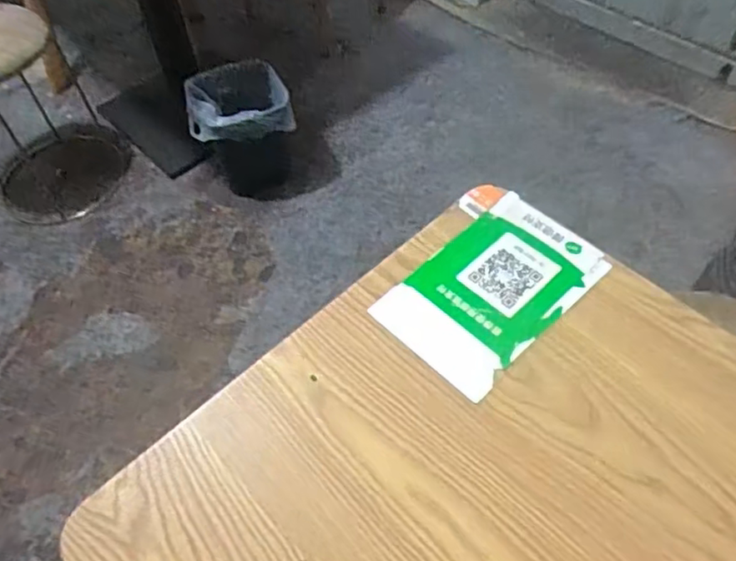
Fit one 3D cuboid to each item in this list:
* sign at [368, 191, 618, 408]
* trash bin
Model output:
[{"bbox_3d":[0.135,0.005,0.686,0.234,0.008,0.147,-38,63,-23],"label":"sign"},{"bbox_3d":[-0.325,-0.388,1.692,0.254,0.299,0.192,-17,55,-11],"label":"trash bin"}]

